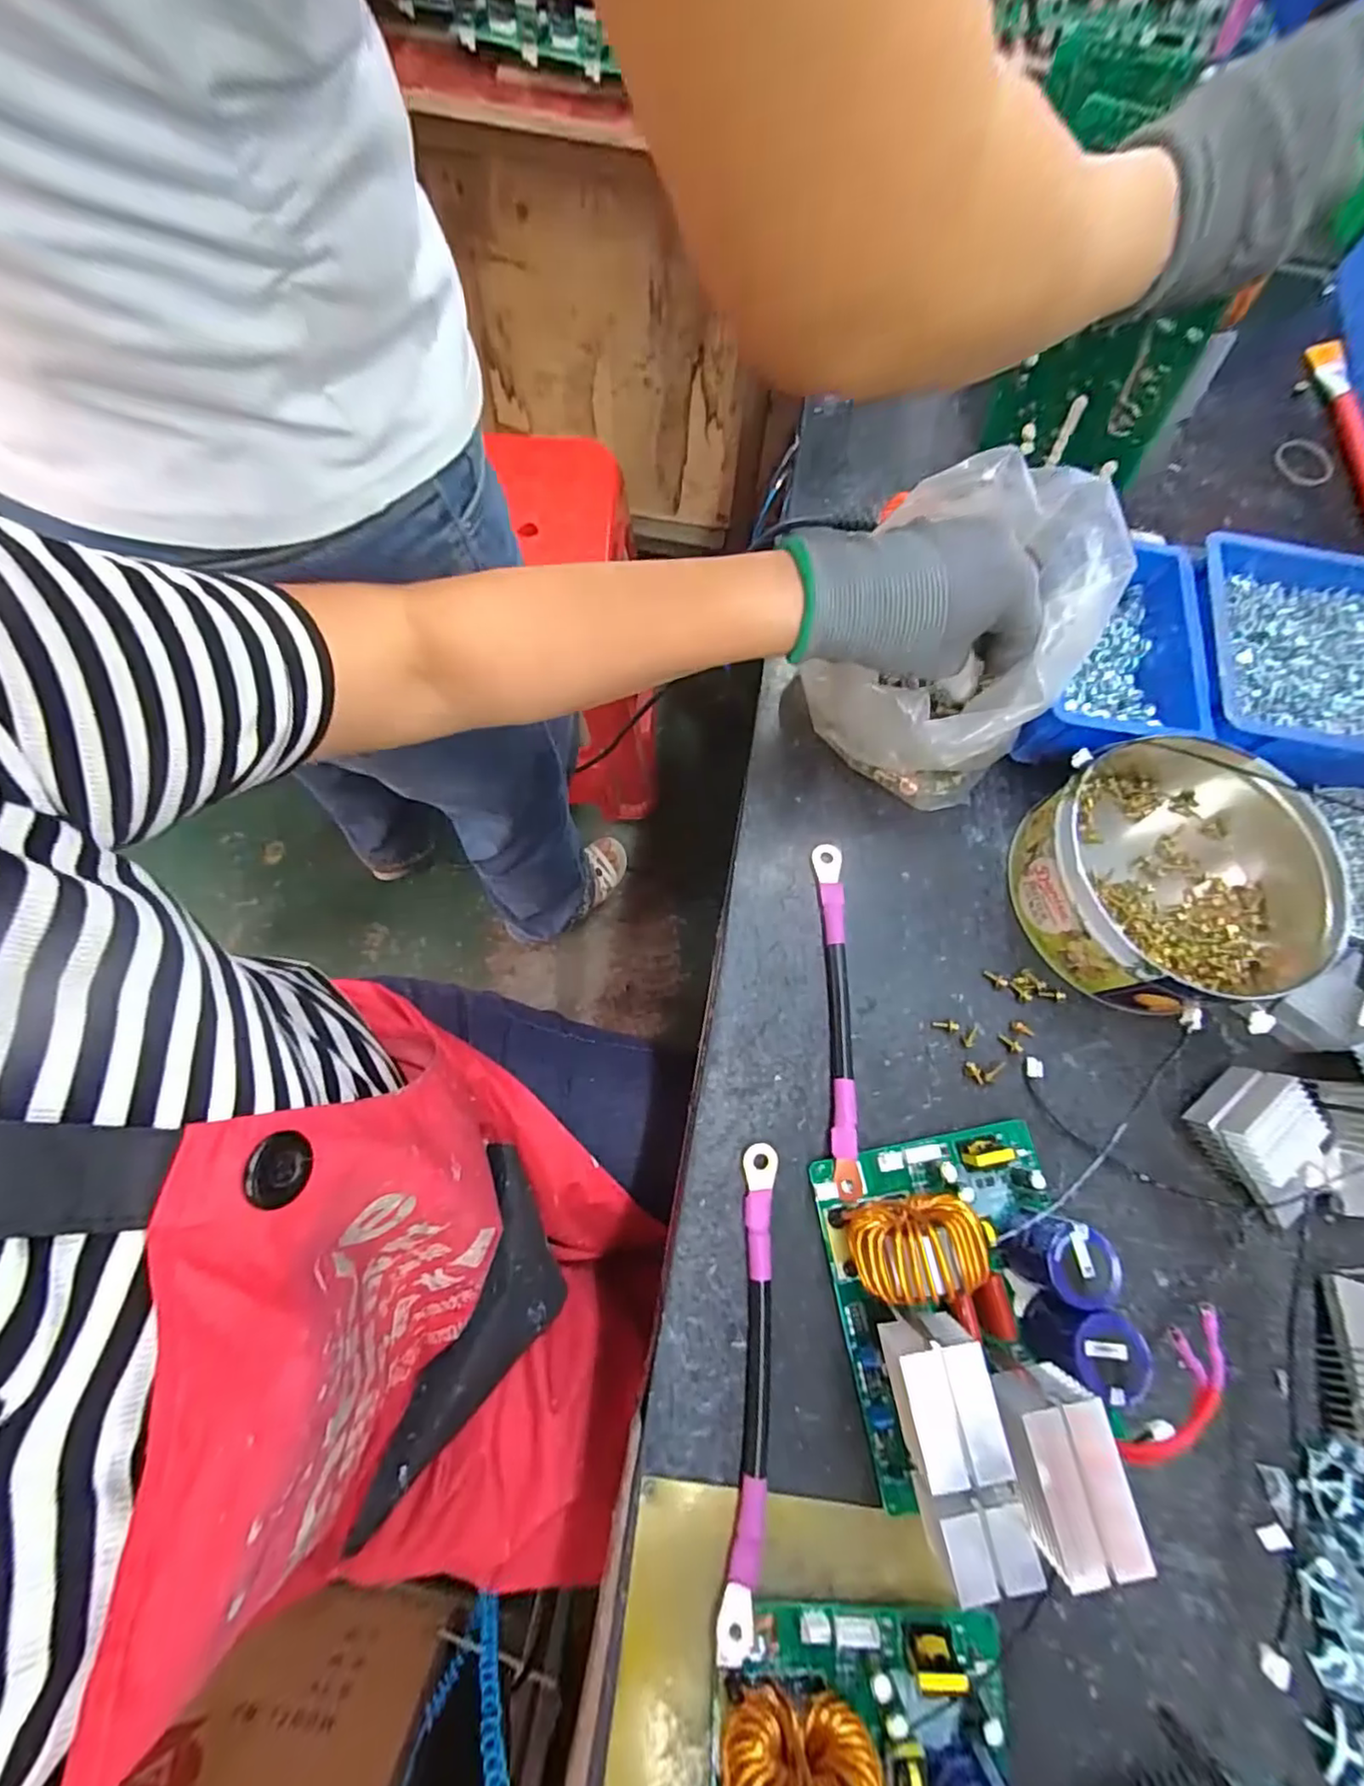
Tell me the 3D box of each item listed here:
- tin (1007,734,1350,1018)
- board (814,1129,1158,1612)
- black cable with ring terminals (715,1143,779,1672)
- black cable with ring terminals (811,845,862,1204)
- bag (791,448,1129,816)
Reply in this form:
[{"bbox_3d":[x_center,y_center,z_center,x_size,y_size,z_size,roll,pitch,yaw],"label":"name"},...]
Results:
[{"bbox_3d":[0.276,-0.014,0.359,0.150,0.061,0.144,0,71,-1],"label":"tin"},{"bbox_3d":[0.140,0.192,0.281,0.126,0.075,0.152,-8,72,-4],"label":"board"},{"bbox_3d":[0.033,0.226,0.296,0.018,0.012,0.197,6,71,0],"label":"black cable with ring terminals"},{"bbox_3d":[0.088,0.064,0.353,0.017,0.013,0.194,1,71,-1],"label":"black cable with ring terminals"},{"bbox_3d":[0.157,-0.138,0.357,0.109,0.132,0.125,29,73,8],"label":"bag"}]

